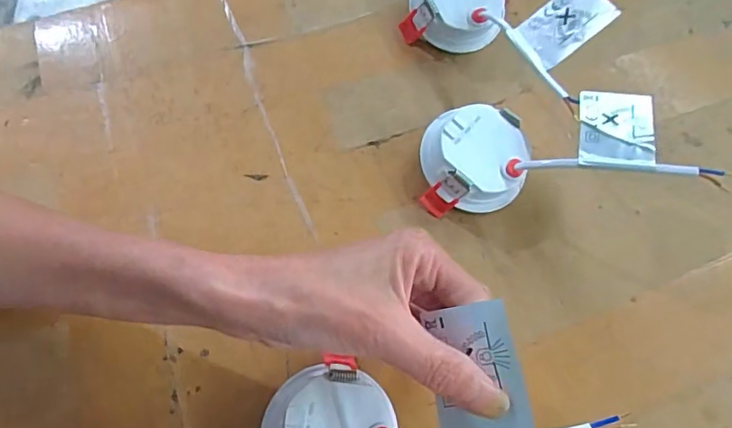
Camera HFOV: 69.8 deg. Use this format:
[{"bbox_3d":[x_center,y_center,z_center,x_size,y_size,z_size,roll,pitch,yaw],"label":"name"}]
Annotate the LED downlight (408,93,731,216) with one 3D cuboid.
[{"bbox_3d":[0.111,-0.040,0.326,0.152,0.066,0.072,-1,66,-1],"label":"LED downlight"}]

